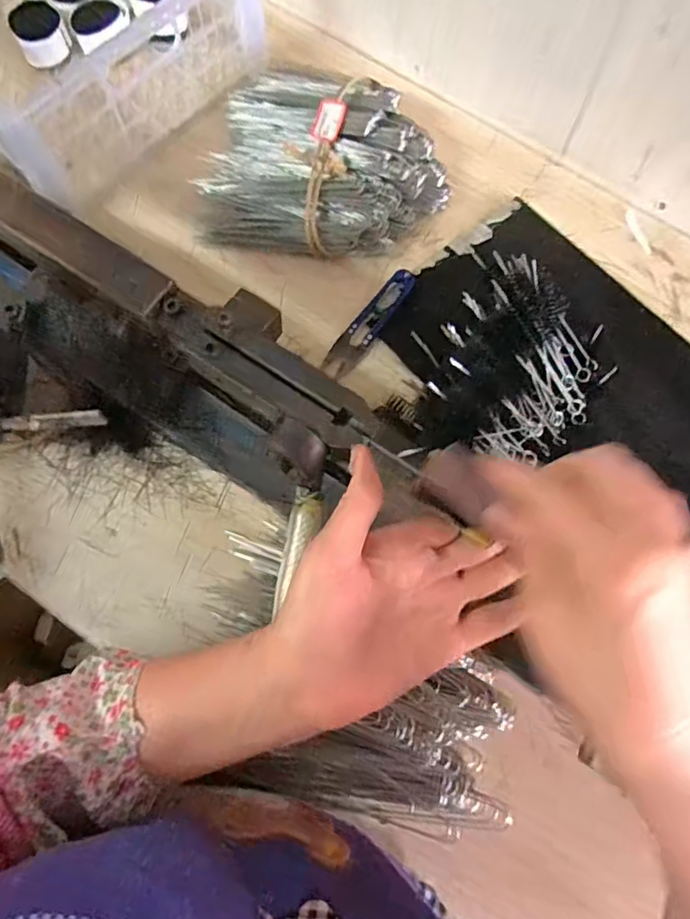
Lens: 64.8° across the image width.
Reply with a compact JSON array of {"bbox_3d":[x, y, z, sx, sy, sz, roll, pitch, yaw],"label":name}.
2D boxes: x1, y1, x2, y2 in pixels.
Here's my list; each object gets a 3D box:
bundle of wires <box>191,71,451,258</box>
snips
[{"bbox_3d":[-0.016,-0.281,0.500,0.222,0.047,0.191,10,74,1],"label":"bundle of wires"},{"bbox_3d":[0.022,-0.119,0.477,0.026,0.017,0.113,38,77,8],"label":"snips"}]

